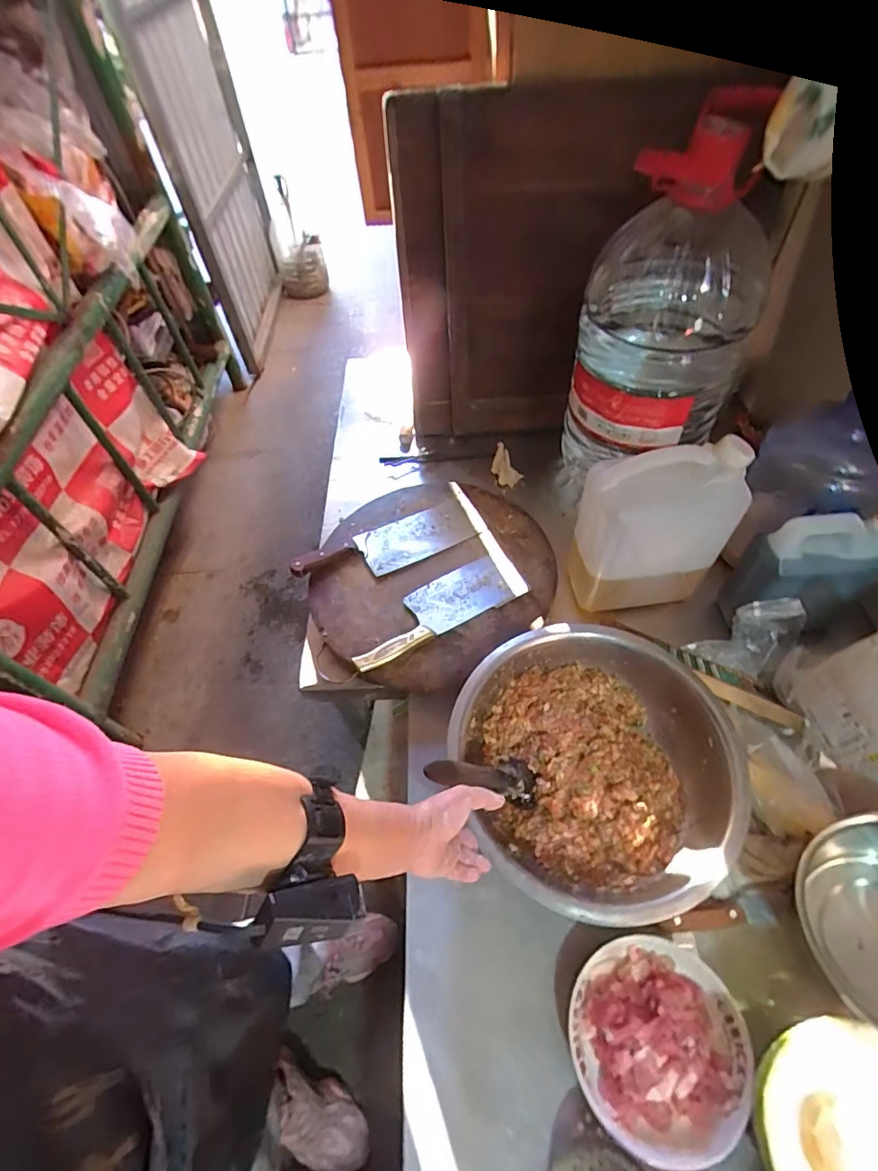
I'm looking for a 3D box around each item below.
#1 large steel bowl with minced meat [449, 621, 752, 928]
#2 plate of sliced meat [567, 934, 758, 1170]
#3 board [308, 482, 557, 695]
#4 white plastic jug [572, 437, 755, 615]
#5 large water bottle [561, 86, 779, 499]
[{"bbox_3d":[0.196,0.223,0.658,0.314,0.095,0.333,-2,56,3],"label":"large steel bowl with minced meat"},{"bbox_3d":[0.222,0.457,0.516,0.171,0.049,0.165,-2,56,3],"label":"plate of sliced meat"},{"bbox_3d":[-0.006,-0.015,0.847,0.369,0.054,0.391,-2,56,3],"label":"board"},{"bbox_3d":[0.301,-0.075,0.748,0.203,0.263,0.104,-7,56,0],"label":"white plastic jug"},{"bbox_3d":[0.340,-0.377,0.819,0.226,0.500,0.236,11,57,12],"label":"large water bottle"}]

